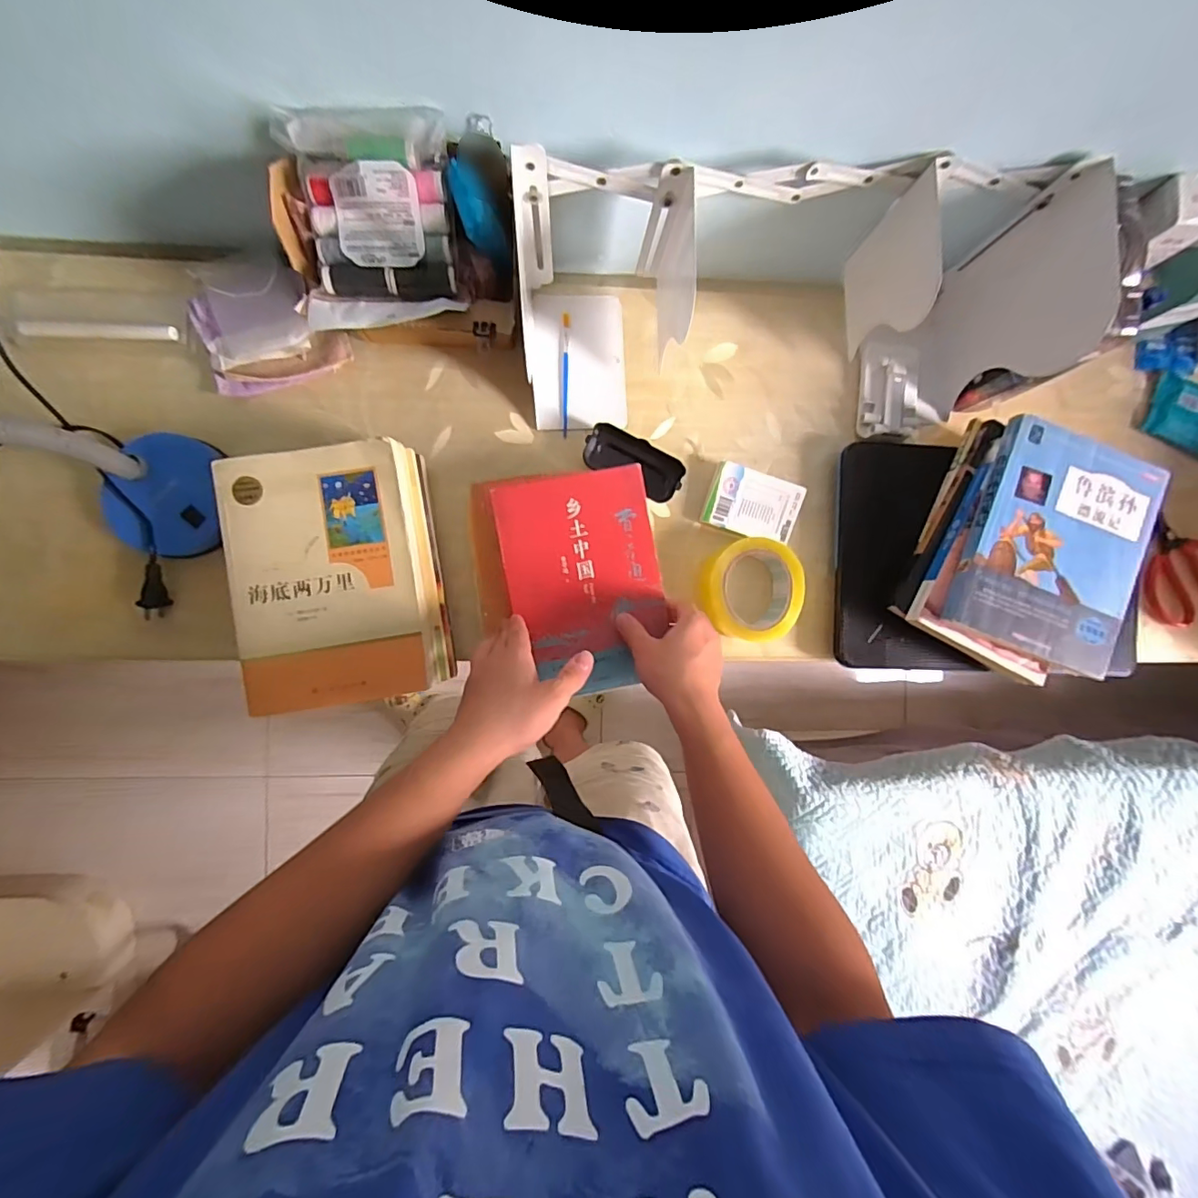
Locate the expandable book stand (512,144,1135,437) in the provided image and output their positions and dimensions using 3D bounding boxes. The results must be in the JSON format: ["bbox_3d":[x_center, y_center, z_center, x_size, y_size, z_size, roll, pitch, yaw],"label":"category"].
[{"bbox_3d":[0.178,-0.275,0.510,0.493,0.195,0.178,-4,90,-4],"label":"expandable book stand"}]

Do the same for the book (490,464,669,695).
[{"bbox_3d":[-0.013,-0.019,0.510,0.149,0.012,0.212,-10,90,-4],"label":"book"}]

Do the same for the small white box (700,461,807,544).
[{"bbox_3d":[0.175,-0.106,0.582,0.101,0.017,0.074,19,88,-4],"label":"small white box"}]

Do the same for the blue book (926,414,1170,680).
[{"bbox_3d":[0.462,-0.054,0.524,0.173,0.029,0.222,22,88,-4],"label":"blue book"}]

